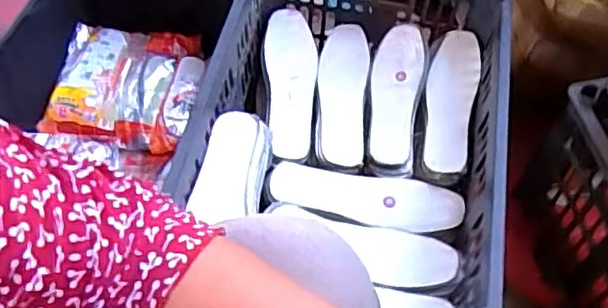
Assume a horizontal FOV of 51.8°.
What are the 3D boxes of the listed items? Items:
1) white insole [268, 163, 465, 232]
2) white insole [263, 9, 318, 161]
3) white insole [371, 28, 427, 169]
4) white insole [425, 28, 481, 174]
[{"bbox_3d":[0.072,0.055,0.761,0.229,0.017,0.064,8,57,5],"label":"white insole"},{"bbox_3d":[-0.015,-0.098,0.834,0.069,0.025,0.222,-4,57,-3],"label":"white insole"},{"bbox_3d":[0.118,-0.081,0.821,0.066,0.014,0.207,14,62,1],"label":"white insole"},{"bbox_3d":[0.190,-0.071,0.818,0.063,0.018,0.221,13,58,8],"label":"white insole"}]

